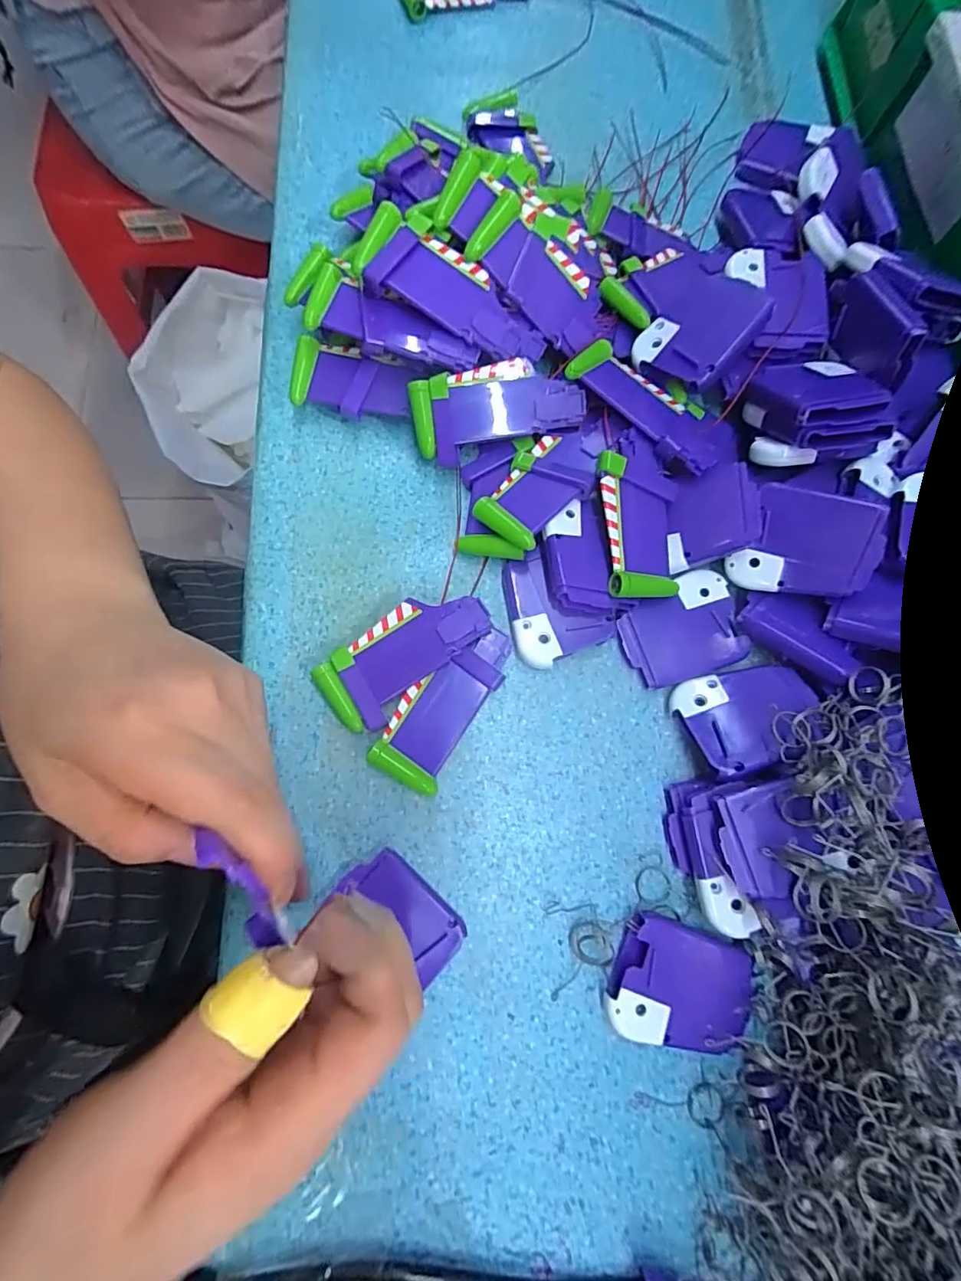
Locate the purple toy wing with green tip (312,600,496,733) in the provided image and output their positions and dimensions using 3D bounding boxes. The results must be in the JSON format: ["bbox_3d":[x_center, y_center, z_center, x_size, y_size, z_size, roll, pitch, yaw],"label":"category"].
[{"bbox_3d":[-0.039,0.006,0.272,0.088,0.015,0.040,-38,81,-8],"label":"purple toy wing with green tip"}]

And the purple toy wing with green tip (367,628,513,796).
[{"bbox_3d":[-0.018,0.031,0.271,0.036,0.012,0.087,31,79,6],"label":"purple toy wing with green tip"}]

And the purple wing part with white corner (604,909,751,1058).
[{"bbox_3d":[0.091,0.158,0.245,0.059,0.015,0.050,19,78,3],"label":"purple wing part with white corner"}]

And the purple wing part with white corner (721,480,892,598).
[{"bbox_3d":[0.159,-0.045,0.261,0.060,0.006,0.051,21,112,23],"label":"purple wing part with white corner"}]

